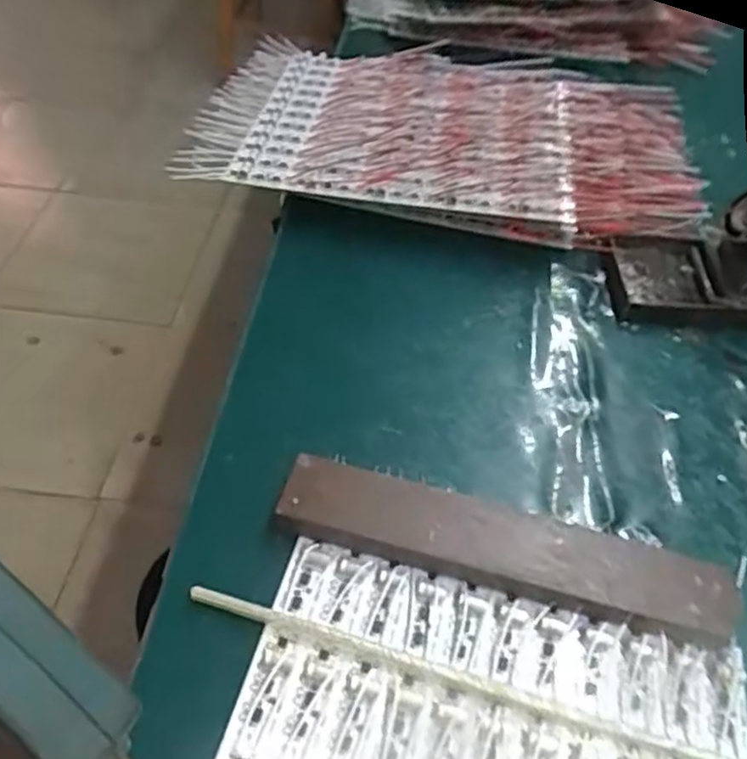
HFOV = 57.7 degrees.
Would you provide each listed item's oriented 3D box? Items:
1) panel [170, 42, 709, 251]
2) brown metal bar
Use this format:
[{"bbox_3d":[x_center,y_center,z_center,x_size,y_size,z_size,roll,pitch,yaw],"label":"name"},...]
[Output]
[{"bbox_3d":[0.055,-0.180,0.499,0.344,0.043,0.199,7,51,2],"label":"panel"},{"bbox_3d":[0.057,0.075,0.302,0.197,0.018,0.038,14,51,8],"label":"brown metal bar"}]

